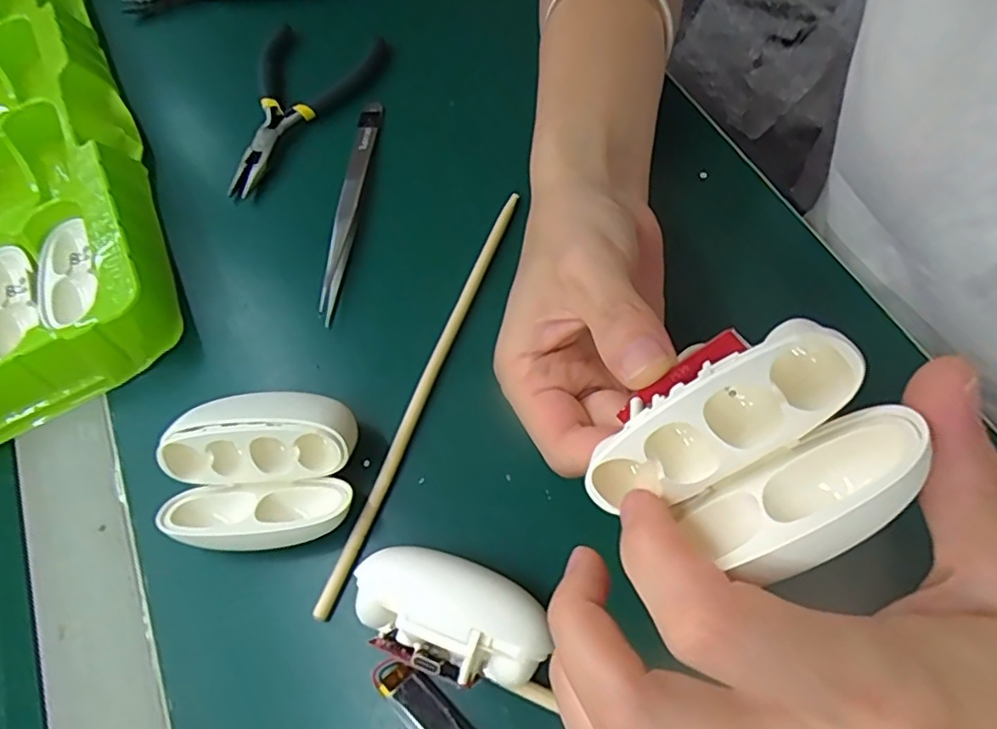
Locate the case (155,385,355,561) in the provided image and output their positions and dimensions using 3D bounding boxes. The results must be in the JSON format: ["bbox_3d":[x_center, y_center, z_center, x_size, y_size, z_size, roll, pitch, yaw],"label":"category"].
[{"bbox_3d":[-0.086,0.038,0.227,0.066,0.034,0.057,0,65,7],"label":"case"}]

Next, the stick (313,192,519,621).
[{"bbox_3d":[-0.027,0.006,0.250,0.007,0.006,0.187,18,68,15],"label":"stick"}]

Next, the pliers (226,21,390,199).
[{"bbox_3d":[-0.115,-0.144,0.327,0.065,0.008,0.116,34,73,20],"label":"pliers"}]

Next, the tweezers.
[{"bbox_3d":[-0.069,-0.078,0.292,0.011,0.010,0.127,0,65,7],"label":"tweezers"}]

